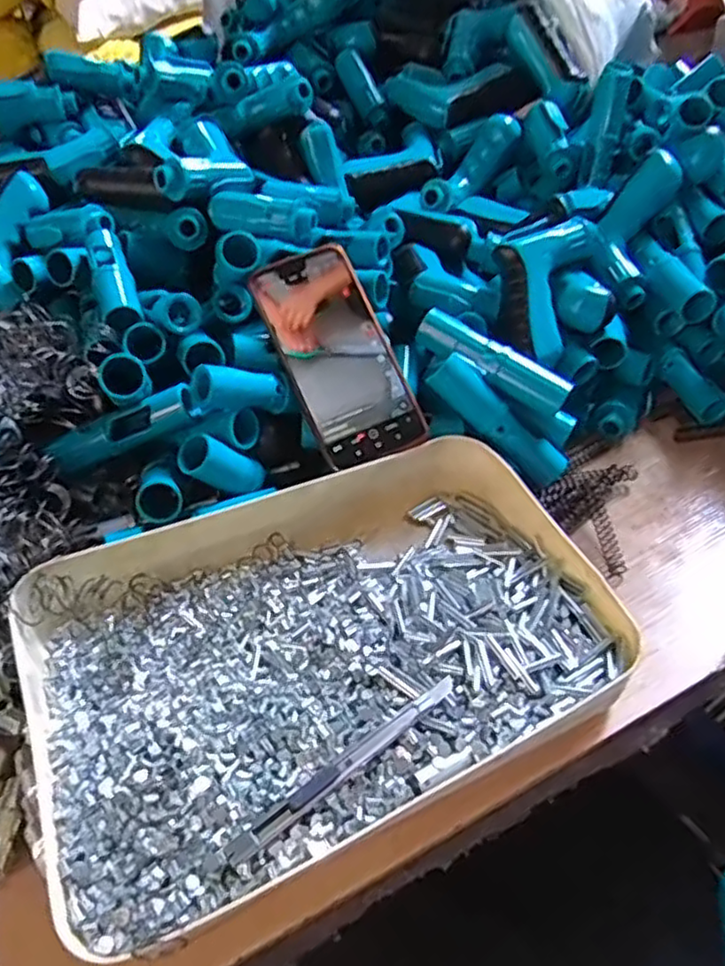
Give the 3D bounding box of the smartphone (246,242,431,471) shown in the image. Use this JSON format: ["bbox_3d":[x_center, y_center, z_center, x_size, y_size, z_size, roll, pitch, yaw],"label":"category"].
[{"bbox_3d":[-0.017,-0.092,0.510,0.075,0.013,0.162,-23,81,-16],"label":"smartphone"}]

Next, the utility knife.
[{"bbox_3d":[-0.007,0.142,0.355,0.139,0.004,0.010,-31,47,-25],"label":"utility knife"}]

